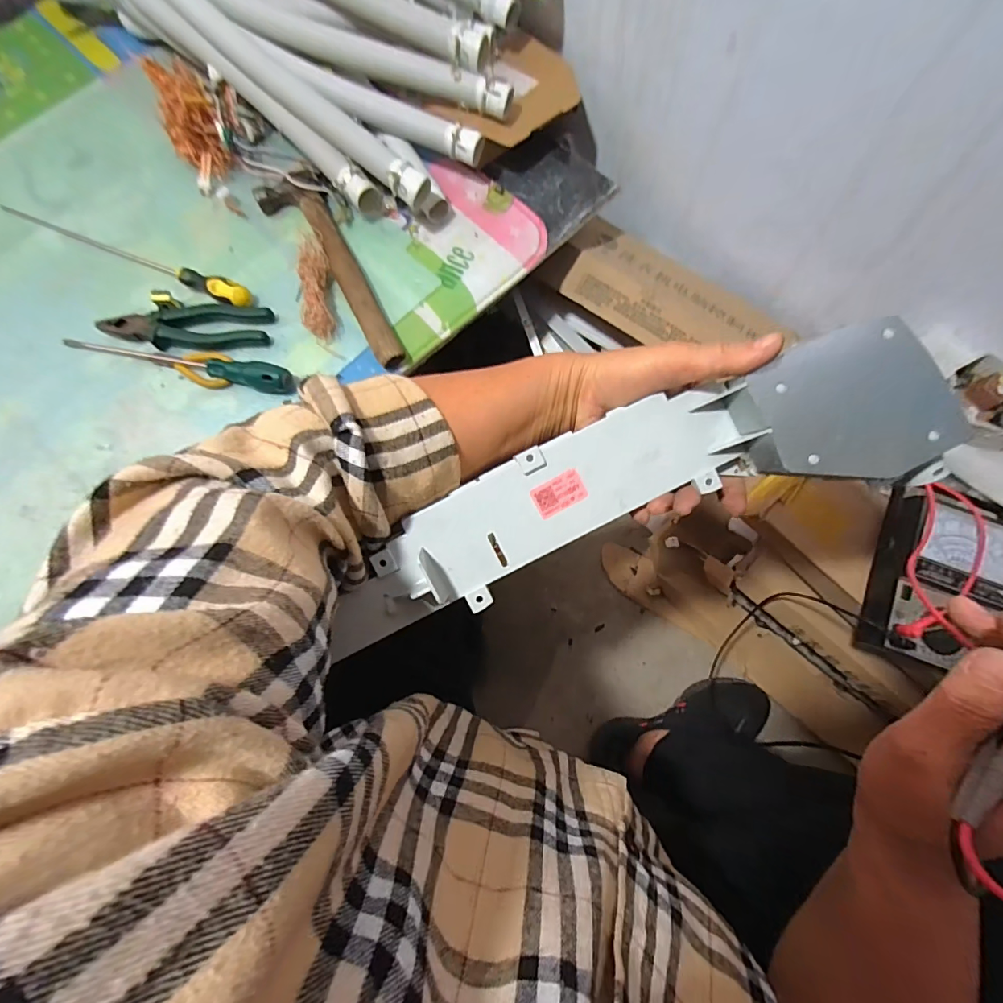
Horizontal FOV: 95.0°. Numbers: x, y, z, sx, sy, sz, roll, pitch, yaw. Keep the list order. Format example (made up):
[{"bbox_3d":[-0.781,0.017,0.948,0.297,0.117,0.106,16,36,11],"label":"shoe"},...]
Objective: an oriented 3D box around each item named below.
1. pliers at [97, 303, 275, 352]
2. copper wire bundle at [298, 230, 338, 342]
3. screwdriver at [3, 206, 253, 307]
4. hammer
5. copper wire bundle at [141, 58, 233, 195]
[{"bbox_3d":[-0.363,-0.205,0.529,0.193,0.023,0.053,2,73,3],"label":"pliers"},{"bbox_3d":[-0.216,-0.252,0.534,0.034,0.032,0.129,-8,73,0],"label":"copper wire bundle"},{"bbox_3d":[-0.465,-0.302,0.563,0.367,0.021,0.024,21,75,8],"label":"screwdriver"},{"bbox_3d":[-0.192,-0.281,0.543,0.085,0.036,0.299,-32,75,-7],"label":"hammer"},{"bbox_3d":[-0.384,-0.483,0.582,0.083,0.066,0.147,-23,74,-5],"label":"copper wire bundle"}]

